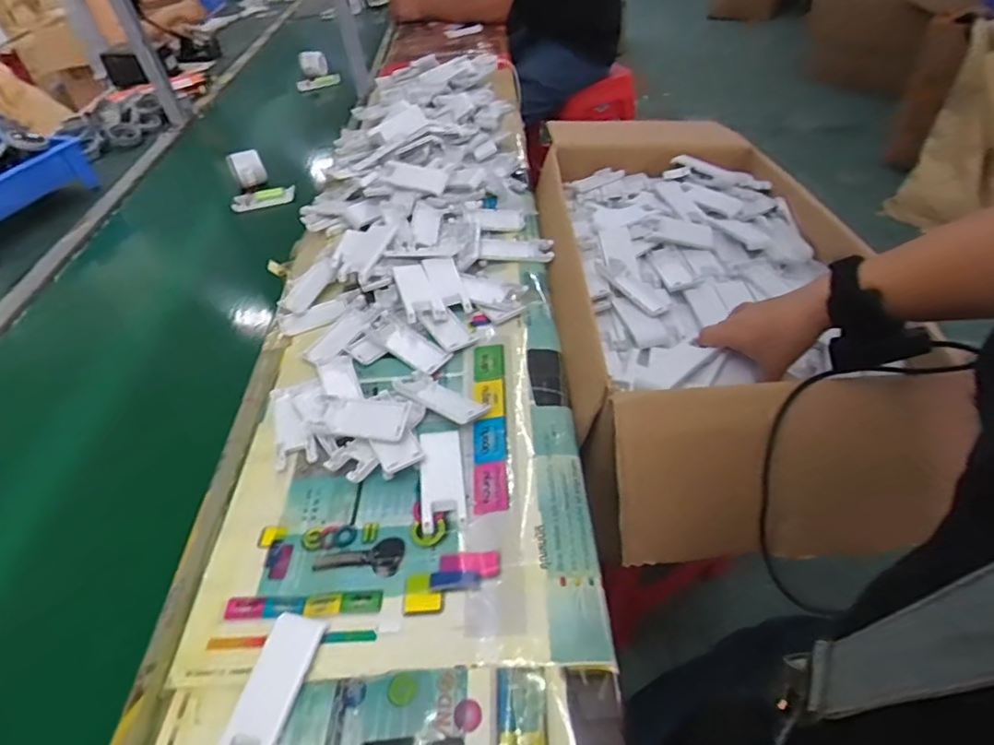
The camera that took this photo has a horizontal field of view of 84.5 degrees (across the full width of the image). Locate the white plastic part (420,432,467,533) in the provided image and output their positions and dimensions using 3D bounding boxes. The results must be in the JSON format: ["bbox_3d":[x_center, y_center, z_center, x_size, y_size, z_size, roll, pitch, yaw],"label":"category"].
[{"bbox_3d":[-0.049,0.095,0.495,0.038,0.011,0.099,-9,46,-1],"label":"white plastic part"}]

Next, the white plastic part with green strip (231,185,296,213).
[{"bbox_3d":[-0.411,-0.306,0.970,0.108,0.034,0.026,-22,47,-14],"label":"white plastic part with green strip"}]

